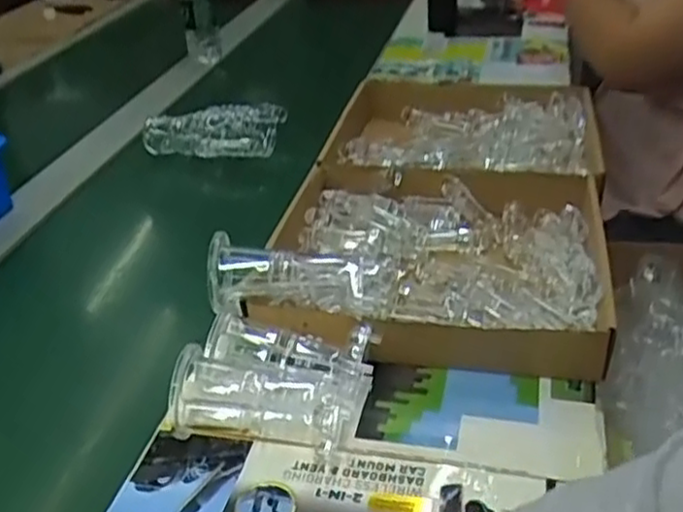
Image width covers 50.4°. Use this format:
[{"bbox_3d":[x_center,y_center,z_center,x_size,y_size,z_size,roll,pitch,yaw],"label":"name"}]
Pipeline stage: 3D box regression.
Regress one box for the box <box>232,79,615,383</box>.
[{"bbox_3d":[0.119,-0.084,0.822,0.323,0.075,0.575,4,33,13],"label":"box"}]

